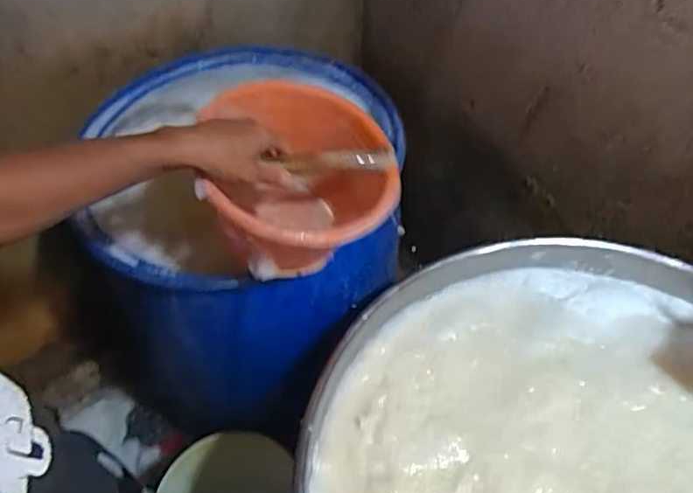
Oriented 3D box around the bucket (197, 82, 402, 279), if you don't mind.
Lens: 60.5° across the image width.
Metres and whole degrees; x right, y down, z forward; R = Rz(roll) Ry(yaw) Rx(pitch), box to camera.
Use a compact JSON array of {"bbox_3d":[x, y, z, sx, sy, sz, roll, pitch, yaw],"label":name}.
[{"bbox_3d":[-0.051,-0.067,0.790,0.221,0.184,0.243,0,50,0],"label":"bucket"}]

